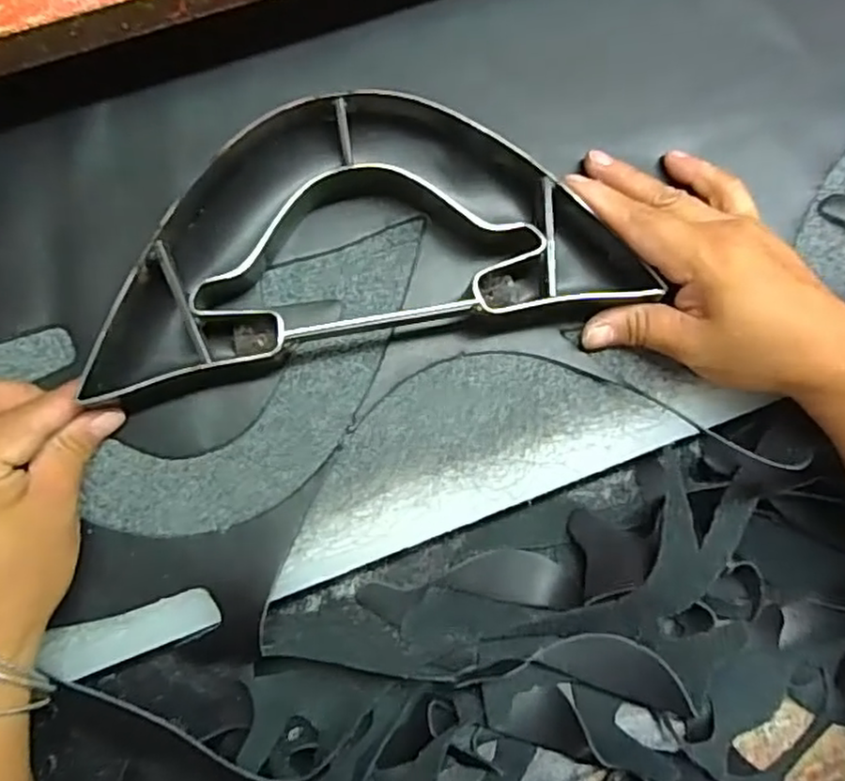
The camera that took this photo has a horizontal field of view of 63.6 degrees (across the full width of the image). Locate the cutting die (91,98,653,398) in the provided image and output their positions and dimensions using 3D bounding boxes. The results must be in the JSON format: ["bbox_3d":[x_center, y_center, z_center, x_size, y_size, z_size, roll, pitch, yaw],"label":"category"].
[{"bbox_3d":[-0.032,-0.084,0.336,0.263,0.040,0.128,-11,88,-6],"label":"cutting die"}]

